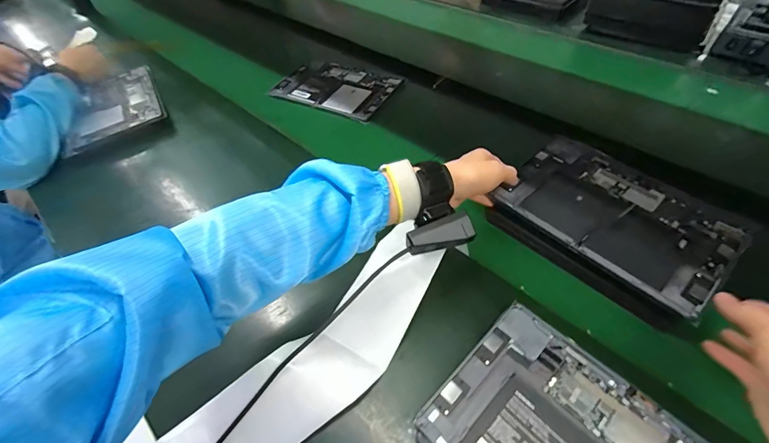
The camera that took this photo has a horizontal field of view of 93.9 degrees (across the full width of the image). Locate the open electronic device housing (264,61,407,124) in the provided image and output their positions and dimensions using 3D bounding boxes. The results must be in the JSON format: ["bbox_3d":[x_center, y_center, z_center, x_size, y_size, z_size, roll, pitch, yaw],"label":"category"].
[{"bbox_3d":[-0.106,-0.289,0.774,0.257,0.017,0.151,23,57,21],"label":"open electronic device housing"}]

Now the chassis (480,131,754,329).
[{"bbox_3d":[0.287,-0.012,0.451,0.167,0.015,0.247,-37,57,-25],"label":"chassis"}]

